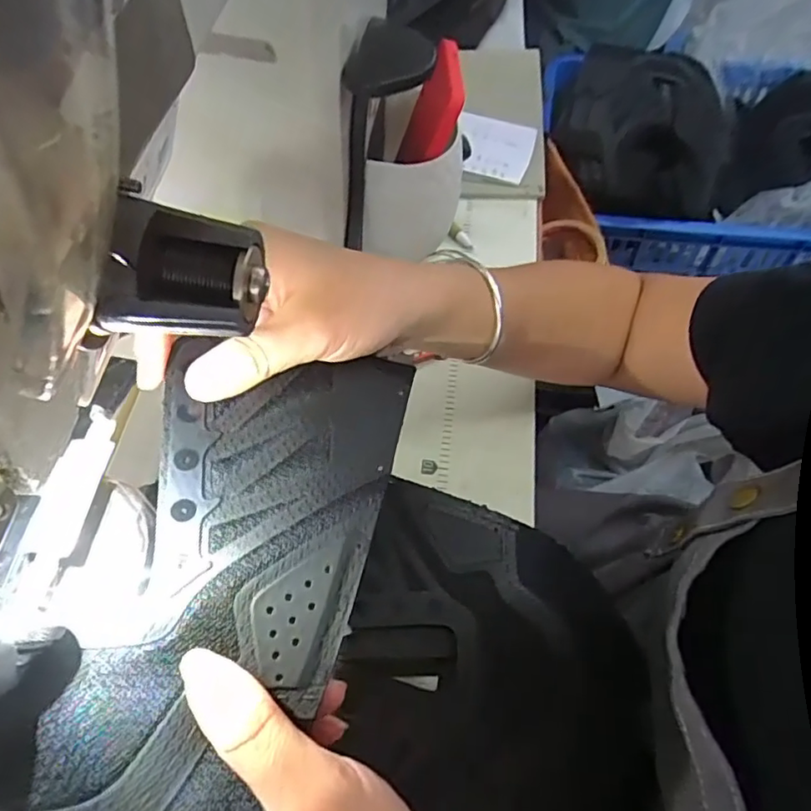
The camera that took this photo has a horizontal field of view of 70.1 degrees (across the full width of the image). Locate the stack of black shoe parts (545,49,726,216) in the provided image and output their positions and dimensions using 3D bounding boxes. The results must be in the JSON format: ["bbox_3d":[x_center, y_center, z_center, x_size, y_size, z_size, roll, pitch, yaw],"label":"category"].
[{"bbox_3d":[0.314,-0.381,0.788,0.214,0.075,0.271,11,60,10],"label":"stack of black shoe parts"}]

